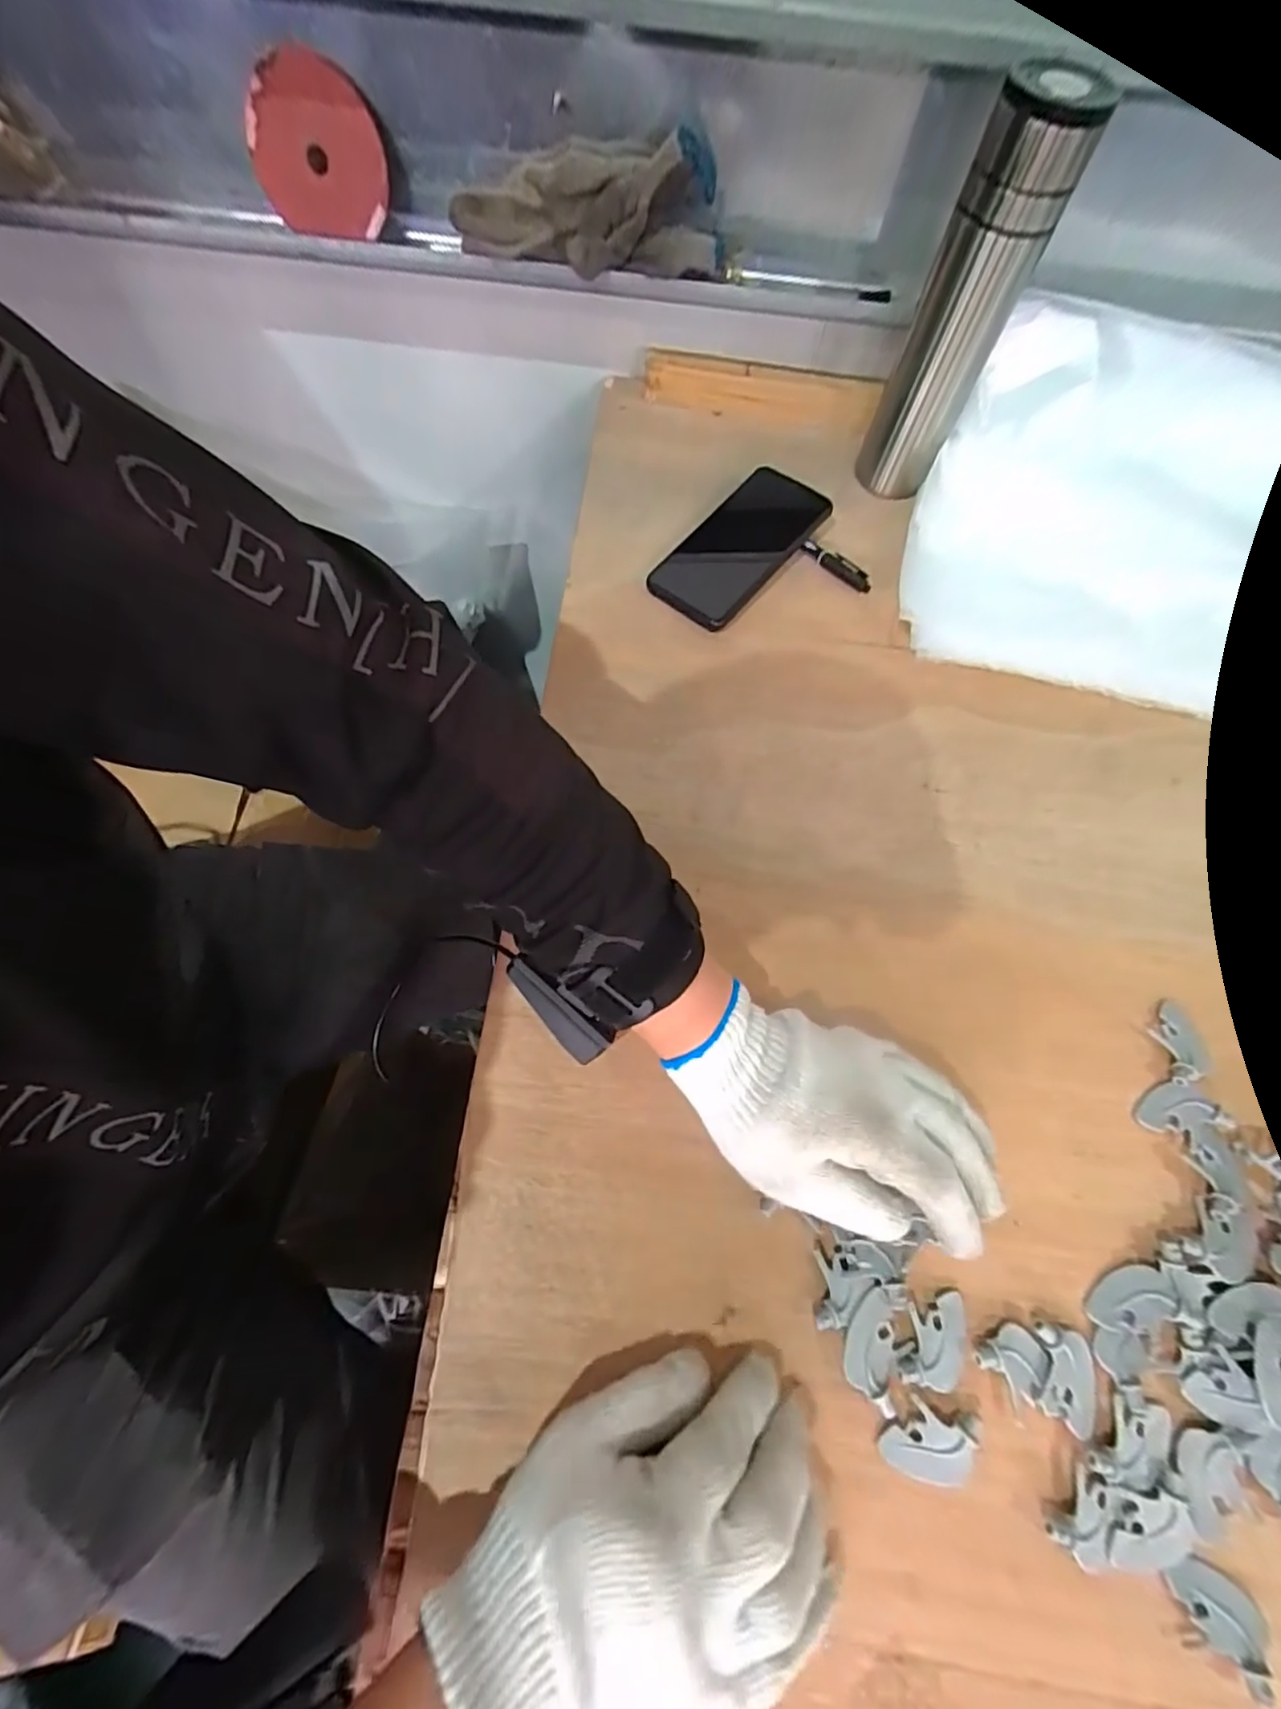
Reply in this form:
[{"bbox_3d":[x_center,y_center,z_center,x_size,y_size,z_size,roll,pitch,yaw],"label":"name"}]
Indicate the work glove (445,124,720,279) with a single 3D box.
[{"bbox_3d":[-0.041,-0.515,0.488,0.212,0.075,0.064,4,67,-1],"label":"work glove"}]

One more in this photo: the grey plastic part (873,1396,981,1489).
[{"bbox_3d":[0.140,0.284,0.295,0.044,0.010,0.031,13,68,3],"label":"grey plastic part"}]

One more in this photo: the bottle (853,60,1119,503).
[{"bbox_3d":[0.233,-0.393,0.452,0.066,0.226,0.057,23,69,7],"label":"bottle"}]

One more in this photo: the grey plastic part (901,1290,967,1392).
[{"bbox_3d":[0.151,0.246,0.311,0.031,0.004,0.043,16,68,4],"label":"grey plastic part"}]

